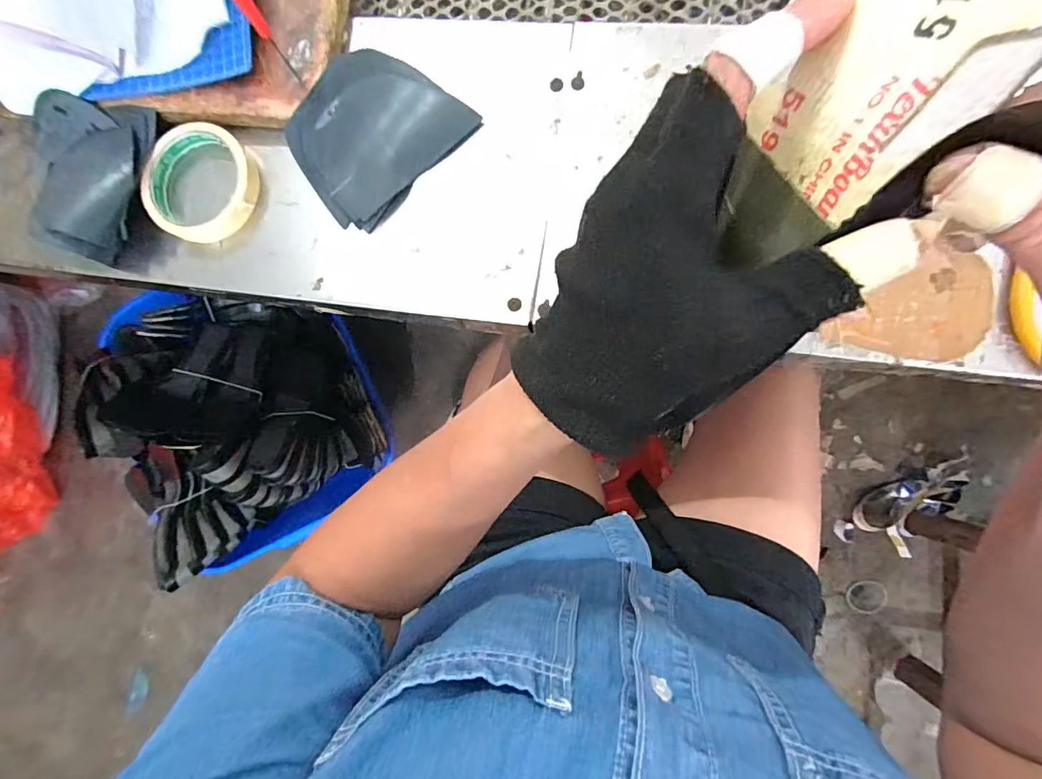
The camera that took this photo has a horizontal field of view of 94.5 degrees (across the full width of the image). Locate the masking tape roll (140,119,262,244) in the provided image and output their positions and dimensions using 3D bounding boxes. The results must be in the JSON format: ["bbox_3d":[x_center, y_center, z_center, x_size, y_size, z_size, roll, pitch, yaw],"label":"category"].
[{"bbox_3d":[-0.264,-0.170,0.395,0.093,0.020,0.091,-1,86,8],"label":"masking tape roll"}]

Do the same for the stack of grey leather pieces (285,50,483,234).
[{"bbox_3d":[-0.118,-0.203,0.372,0.128,0.017,0.112,-42,85,2],"label":"stack of grey leather pieces"}]

